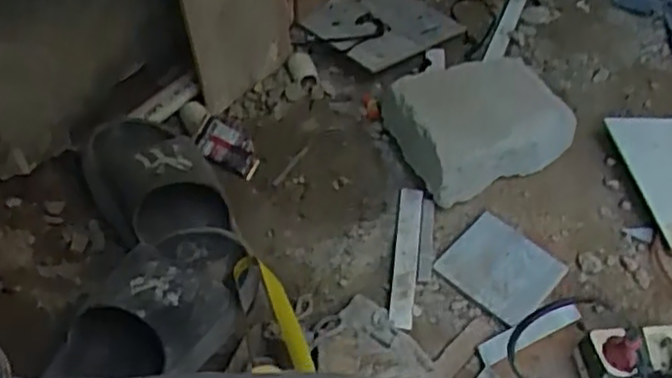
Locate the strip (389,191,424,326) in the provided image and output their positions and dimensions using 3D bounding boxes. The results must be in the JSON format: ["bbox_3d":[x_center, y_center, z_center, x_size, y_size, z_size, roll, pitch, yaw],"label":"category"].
[{"bbox_3d":[0.078,0.073,0.792,0.026,0.013,0.198,9,47,2],"label":"strip"}]

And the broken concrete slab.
[{"bbox_3d":[0.180,-0.084,0.899,0.225,0.091,0.169,-18,53,-22],"label":"broken concrete slab"}]

